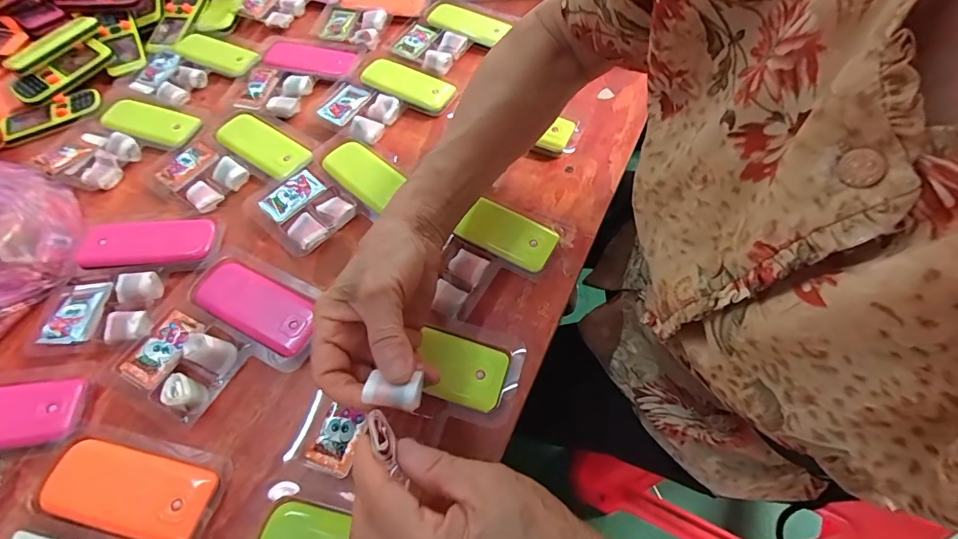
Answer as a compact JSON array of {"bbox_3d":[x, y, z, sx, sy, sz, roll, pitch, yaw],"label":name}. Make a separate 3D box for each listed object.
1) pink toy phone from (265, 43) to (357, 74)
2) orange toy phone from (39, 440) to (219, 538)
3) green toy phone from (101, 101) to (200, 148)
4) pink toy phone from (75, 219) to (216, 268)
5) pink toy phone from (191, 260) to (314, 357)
[{"bbox_3d":[-0.195,-0.242,0.506,0.102,0.008,0.042,8,60,7],"label":"pink toy phone"},{"bbox_3d":[-0.221,0.142,0.281,0.106,0.015,0.043,10,60,8],"label":"orange toy phone"},{"bbox_3d":[-0.351,-0.157,0.468,0.108,0.009,0.047,14,61,11],"label":"green toy phone"},{"bbox_3d":[-0.281,-0.023,0.376,0.099,0.014,0.044,-7,59,-2],"label":"pink toy phone"},{"bbox_3d":[-0.174,0.028,0.346,0.104,0.009,0.044,23,63,15],"label":"pink toy phone"}]

